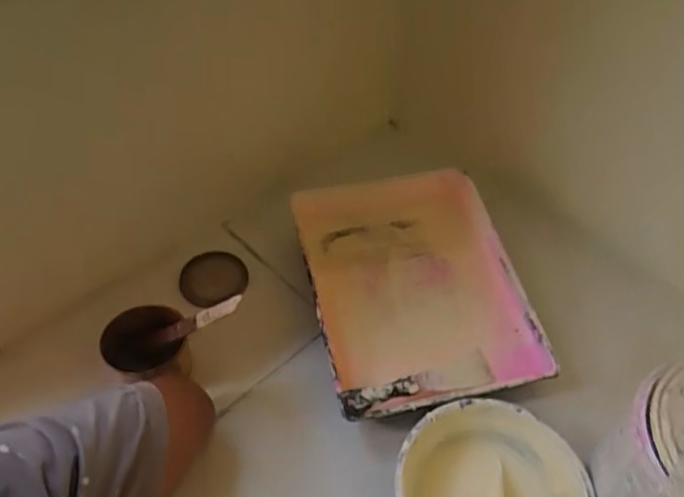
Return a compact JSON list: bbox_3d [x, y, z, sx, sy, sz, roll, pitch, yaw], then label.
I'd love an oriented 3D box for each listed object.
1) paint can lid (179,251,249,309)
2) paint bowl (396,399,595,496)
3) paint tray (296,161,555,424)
[{"bbox_3d":[-0.185,0.040,0.848,0.094,0.017,0.077,-23,53,-20],"label":"paint can lid"},{"bbox_3d":[0.158,0.269,0.632,0.194,0.070,0.197,1,49,-1],"label":"paint bowl"},{"bbox_3d":[0.098,0.056,0.831,0.282,0.082,0.368,-10,50,-10],"label":"paint tray"}]

